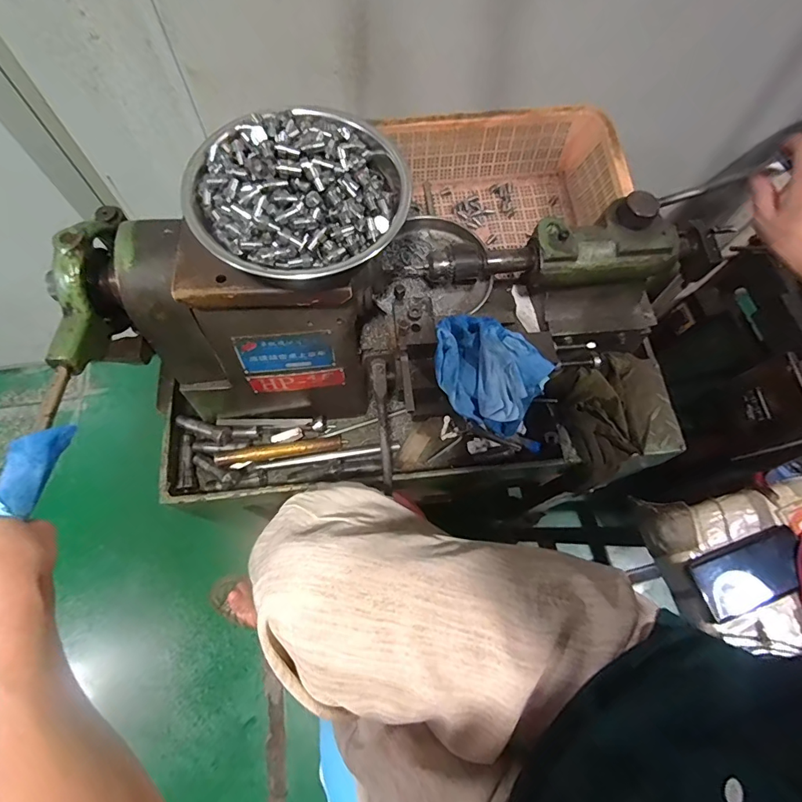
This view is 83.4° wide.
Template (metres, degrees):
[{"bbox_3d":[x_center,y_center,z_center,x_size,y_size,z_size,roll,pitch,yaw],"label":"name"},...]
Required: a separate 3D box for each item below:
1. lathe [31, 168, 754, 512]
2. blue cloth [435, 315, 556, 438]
[{"bbox_3d":[0.005,-0.062,0.526,0.624,0.283,0.261,-7,69,-6],"label":"lathe"},{"bbox_3d":[0.081,-0.031,0.436,0.117,0.041,0.095,33,70,10],"label":"blue cloth"}]

